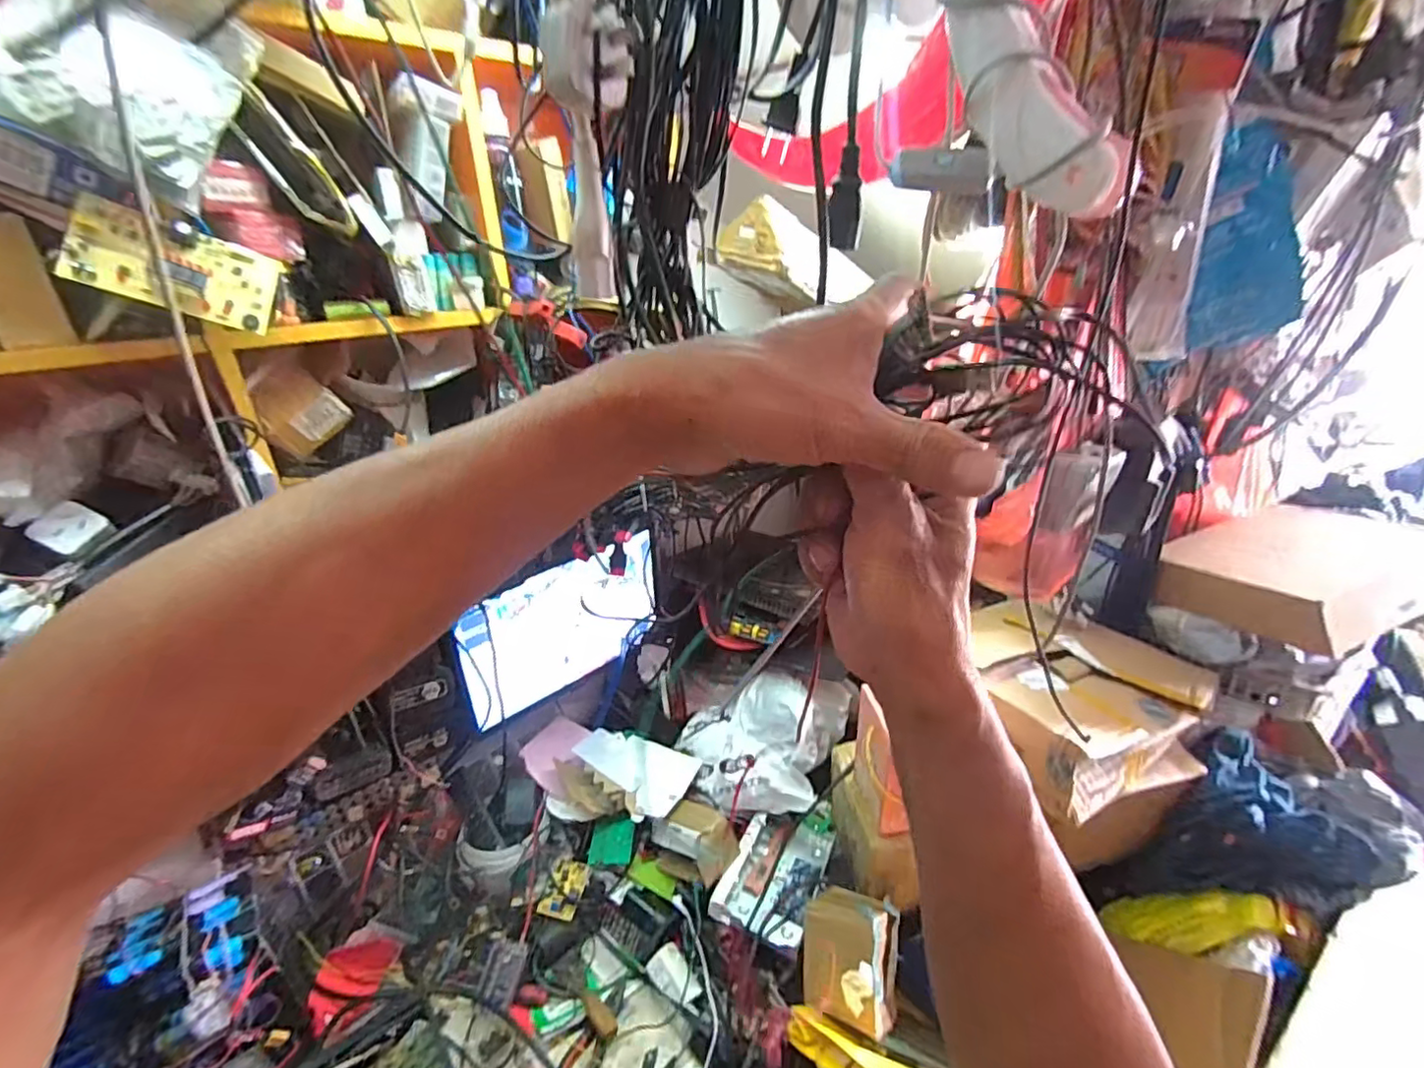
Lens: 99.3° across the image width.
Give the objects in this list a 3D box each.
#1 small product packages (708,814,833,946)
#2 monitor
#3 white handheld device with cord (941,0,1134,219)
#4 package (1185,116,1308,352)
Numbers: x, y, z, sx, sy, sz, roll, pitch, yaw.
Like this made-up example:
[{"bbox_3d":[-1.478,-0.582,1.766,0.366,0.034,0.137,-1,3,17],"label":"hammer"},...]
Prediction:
[{"bbox_3d":[0.103,0.531,0.951,0.133,0.044,0.216,10,27,26],"label":"small product packages"},{"bbox_3d":[-0.264,0.174,1.133,0.072,0.240,0.419,20,32,41],"label":"monitor"},{"bbox_3d":[0.156,-0.252,0.310,0.036,0.200,0.049,-14,-6,-24],"label":"white handheld device with cord"},{"bbox_3d":[0.594,-0.314,0.652,0.129,0.207,0.034,-5,24,-5],"label":"package"}]

